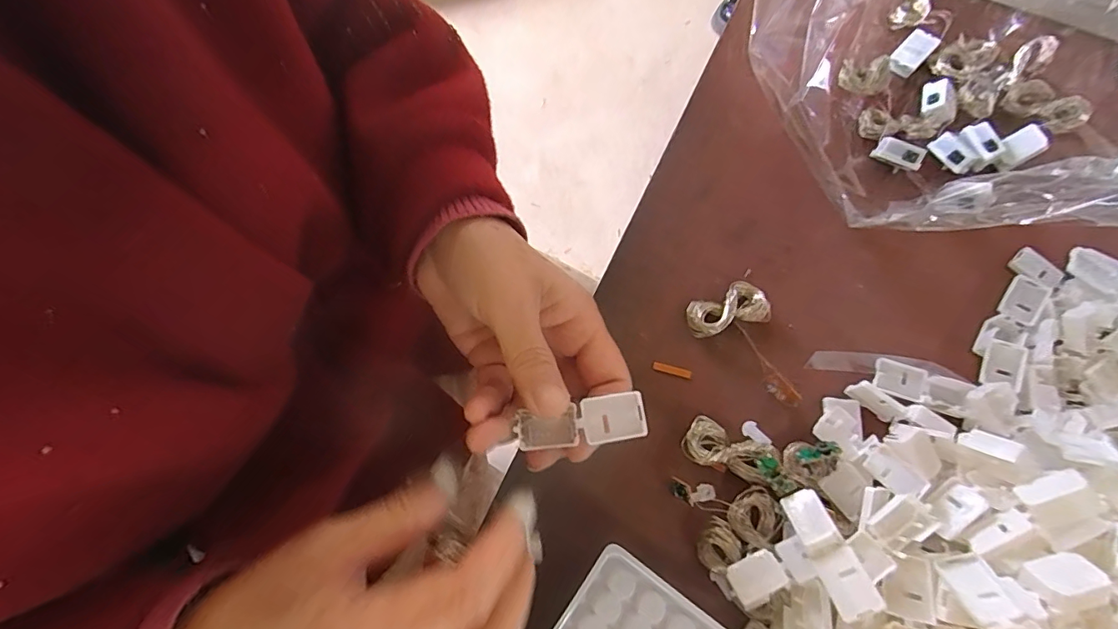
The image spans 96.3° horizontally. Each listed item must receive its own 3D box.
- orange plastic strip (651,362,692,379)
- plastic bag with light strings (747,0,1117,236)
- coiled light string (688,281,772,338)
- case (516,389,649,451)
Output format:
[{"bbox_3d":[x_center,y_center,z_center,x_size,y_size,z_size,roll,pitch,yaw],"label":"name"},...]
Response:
[{"bbox_3d":[0.066,0.033,0.294,0.023,0.004,0.005,16,71,7],"label":"orange plastic strip"},{"bbox_3d":[0.276,-0.188,0.293,0.253,0.144,0.251,39,75,12],"label":"plastic bag with light strings"},{"bbox_3d":[0.101,-0.003,0.302,0.049,0.010,0.025,-13,72,-5],"label":"coiled light string"},{"bbox_3d":[0.010,0.049,0.220,0.056,0.011,0.019,-10,69,-5],"label":"case"}]

